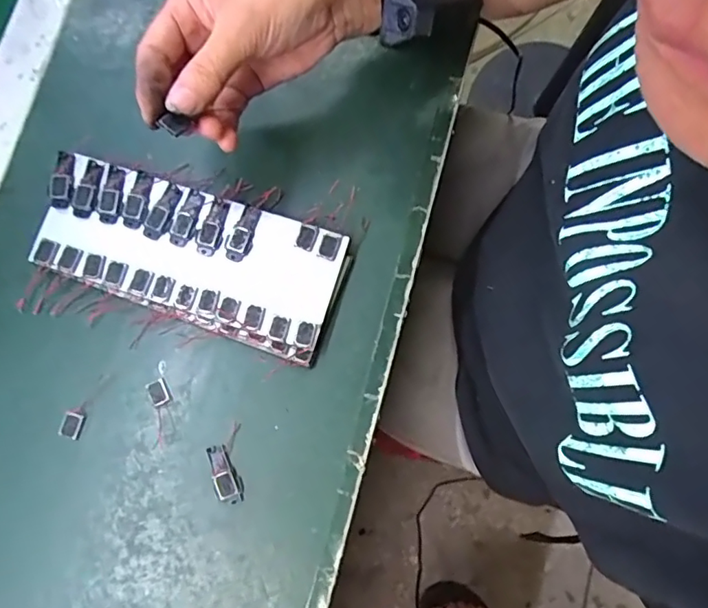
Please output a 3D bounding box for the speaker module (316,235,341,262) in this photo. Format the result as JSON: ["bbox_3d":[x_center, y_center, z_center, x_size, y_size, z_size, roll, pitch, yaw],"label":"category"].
[{"bbox_3d":[-0.017,-0.038,0.368,0.012,0.004,0.016,21,81,4],"label":"speaker module"}]

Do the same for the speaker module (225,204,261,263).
[{"bbox_3d":[-0.074,-0.047,0.367,0.016,0.006,0.039,28,82,5],"label":"speaker module"}]

